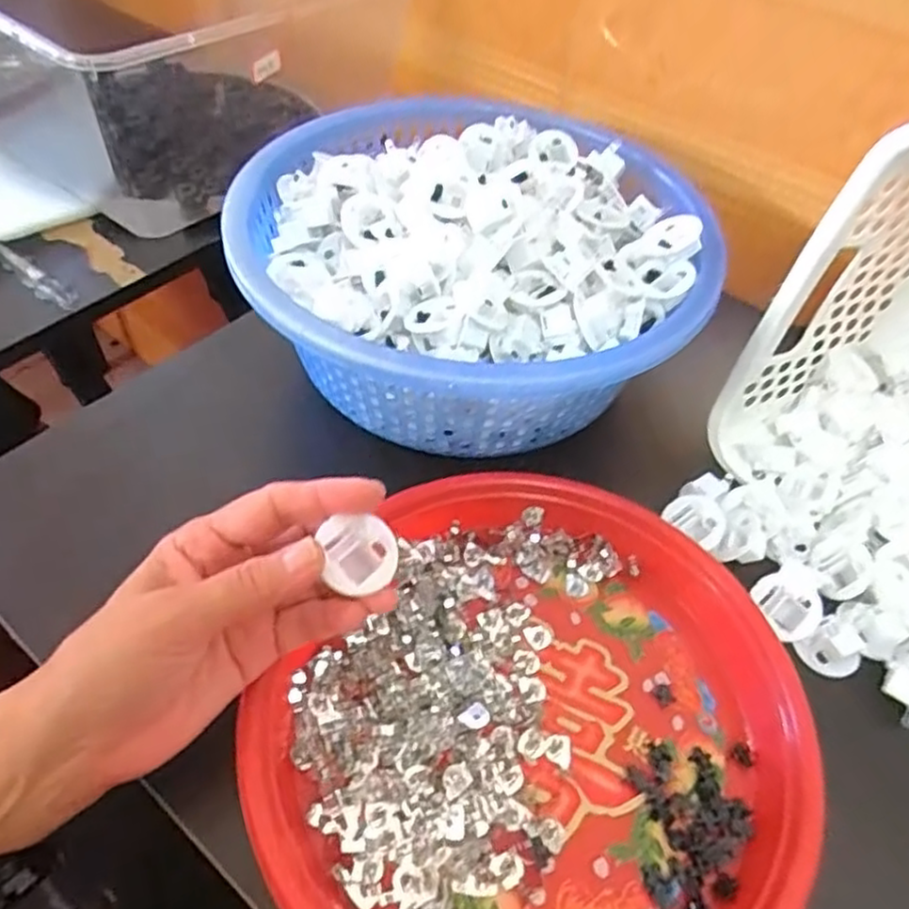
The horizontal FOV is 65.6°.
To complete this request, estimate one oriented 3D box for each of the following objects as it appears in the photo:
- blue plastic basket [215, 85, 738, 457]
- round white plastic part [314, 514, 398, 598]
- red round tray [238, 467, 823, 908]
[{"bbox_3d":[0.008,-0.110,0.427,0.244,0.093,0.258,2,51,-2],"label":"blue plastic basket"},{"bbox_3d":[-0.037,0.038,0.277,0.028,0.011,0.028,2,51,-2],"label":"round white plastic part"},{"bbox_3d":[0.041,0.118,0.314,0.218,0.027,0.240,28,55,18],"label":"red round tray"}]

